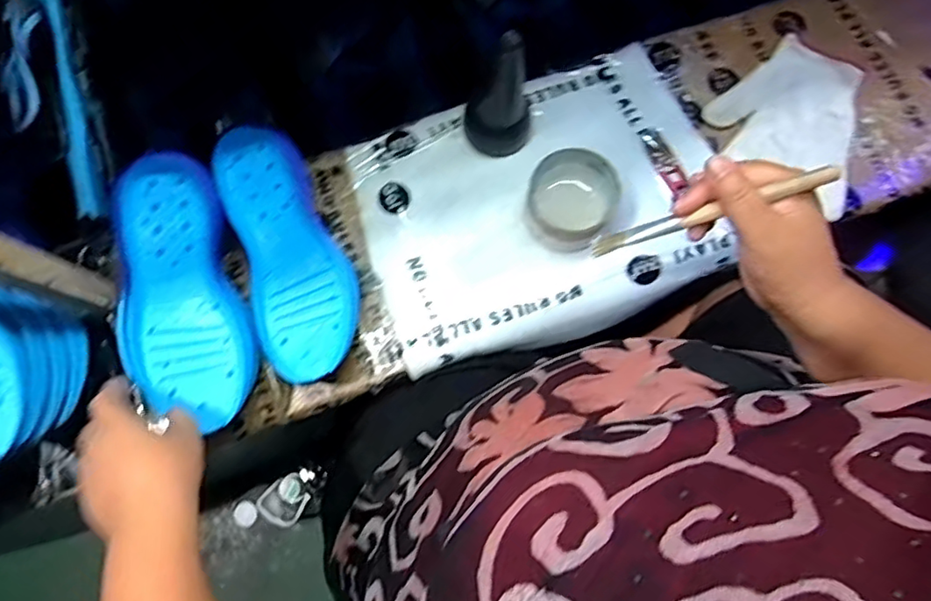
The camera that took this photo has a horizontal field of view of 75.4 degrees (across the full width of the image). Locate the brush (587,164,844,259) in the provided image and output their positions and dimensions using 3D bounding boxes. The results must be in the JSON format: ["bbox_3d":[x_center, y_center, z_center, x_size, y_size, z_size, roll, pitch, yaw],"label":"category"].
[{"bbox_3d":[0.157,-0.057,0.400,0.158,0.011,0.012,-17,75,30],"label":"brush"}]

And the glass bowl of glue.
[{"bbox_3d":[0.100,-0.095,0.571,0.081,0.048,0.084,0,77,0],"label":"glass bowl of glue"}]

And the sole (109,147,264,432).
[{"bbox_3d":[-0.248,-0.005,0.522,0.098,0.039,0.225,-12,88,-3],"label":"sole"}]

